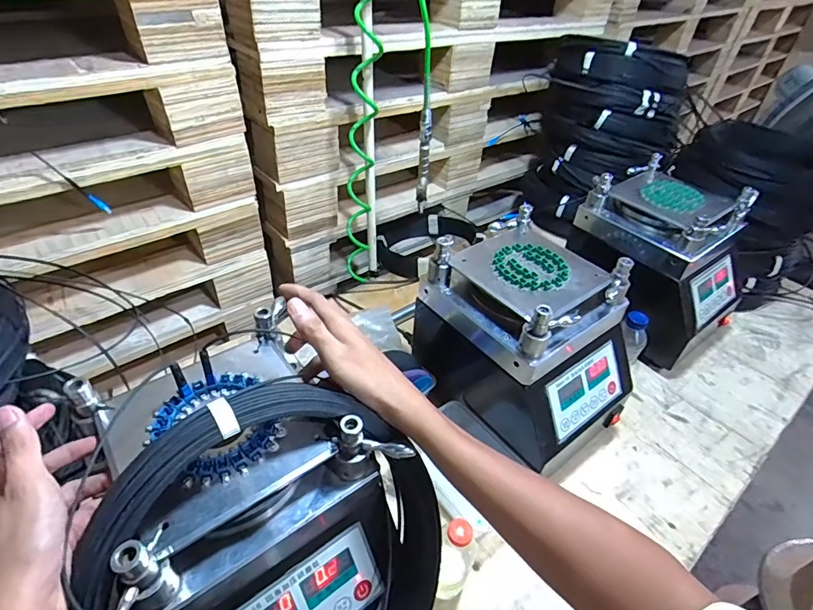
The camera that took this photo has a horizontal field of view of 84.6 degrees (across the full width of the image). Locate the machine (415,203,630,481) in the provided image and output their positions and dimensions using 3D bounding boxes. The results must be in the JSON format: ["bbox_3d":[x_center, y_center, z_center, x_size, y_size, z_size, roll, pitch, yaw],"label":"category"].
[{"bbox_3d":[0.176,0.068,0.684,0.212,0.281,0.295,-31,53,-34],"label":"machine"}]

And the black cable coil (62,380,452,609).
[{"bbox_3d":[-0.096,0.220,0.377,0.299,0.302,0.047,2,-5,-34],"label":"black cable coil"}]

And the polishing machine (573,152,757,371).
[{"bbox_3d":[0.504,-0.089,0.889,0.254,0.285,0.285,-22,48,-27],"label":"polishing machine"}]

